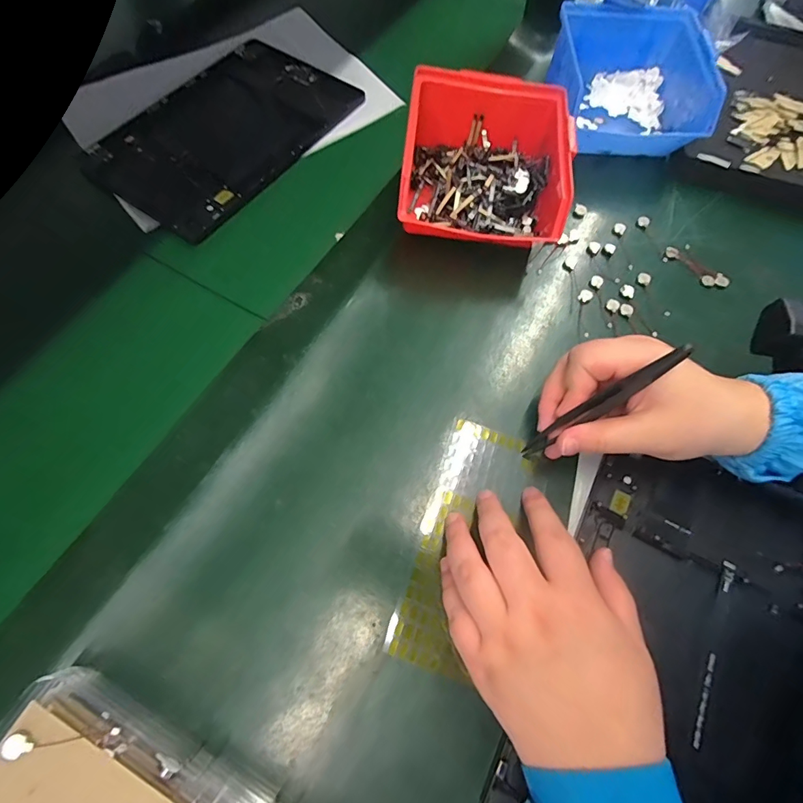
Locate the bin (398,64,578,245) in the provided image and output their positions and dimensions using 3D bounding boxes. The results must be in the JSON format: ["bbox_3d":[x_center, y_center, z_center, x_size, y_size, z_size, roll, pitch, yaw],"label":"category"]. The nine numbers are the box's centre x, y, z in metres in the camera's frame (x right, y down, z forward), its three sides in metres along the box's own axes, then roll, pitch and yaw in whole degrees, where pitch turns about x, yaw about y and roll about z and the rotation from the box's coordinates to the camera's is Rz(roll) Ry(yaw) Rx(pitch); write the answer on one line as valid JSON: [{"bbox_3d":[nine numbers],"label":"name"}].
[{"bbox_3d":[0.061,-0.181,0.338,0.133,0.080,0.124,8,64,5],"label":"bin"}]

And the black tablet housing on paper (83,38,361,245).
[{"bbox_3d":[-0.164,-0.257,0.400,0.152,0.005,0.232,34,71,10],"label":"black tablet housing on paper"}]

